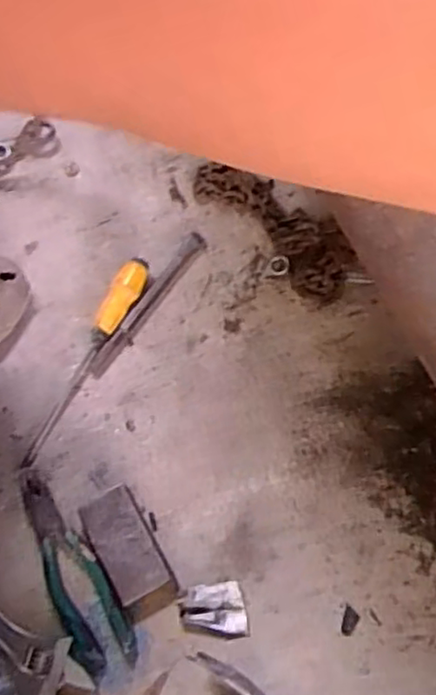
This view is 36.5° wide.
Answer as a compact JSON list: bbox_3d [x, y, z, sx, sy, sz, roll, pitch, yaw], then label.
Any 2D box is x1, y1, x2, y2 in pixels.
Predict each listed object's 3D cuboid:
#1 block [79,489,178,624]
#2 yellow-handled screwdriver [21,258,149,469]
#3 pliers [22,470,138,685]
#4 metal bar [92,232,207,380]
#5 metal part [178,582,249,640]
[{"bbox_3d":[-0.089,0.207,0.664,0.057,0.025,0.123,-30,72,-8],"label":"block"},{"bbox_3d":[-0.144,0.014,0.728,0.027,0.035,0.256,24,73,10],"label":"yellow-handled screwdriver"},{"bbox_3d":[-0.145,0.220,0.665,0.060,0.017,0.213,-25,71,-6],"label":"pliers"},{"bbox_3d":[-0.078,-0.049,0.756,0.021,0.015,0.200,34,75,13],"label":"metal bar"},{"bbox_3d":[-0.004,0.259,0.647,0.065,0.017,0.050,-4,70,1],"label":"metal part"}]

